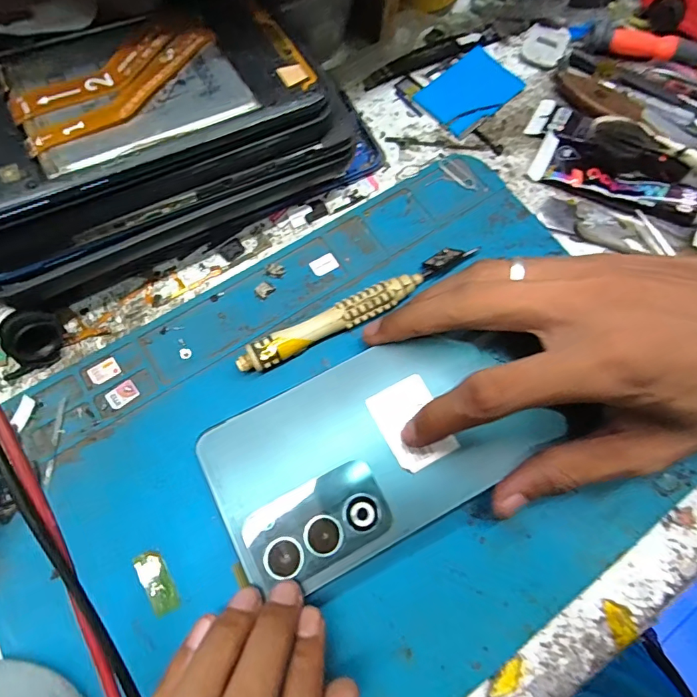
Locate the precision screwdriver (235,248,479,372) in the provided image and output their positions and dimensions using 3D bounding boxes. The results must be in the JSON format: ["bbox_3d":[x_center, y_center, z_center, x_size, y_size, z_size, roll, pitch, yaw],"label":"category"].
[{"bbox_3d":[0.006,-0.018,0.204,0.120,0.013,0.011,-27,74,-11],"label":"precision screwdriver"}]

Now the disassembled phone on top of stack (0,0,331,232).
[{"bbox_3d":[-0.090,-0.093,0.165,0.150,0.010,0.075,-30,75,-15],"label":"disassembled phone on top of stack"}]

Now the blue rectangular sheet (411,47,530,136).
[{"bbox_3d":[0.073,-0.155,0.259,0.061,0.004,0.039,-40,77,-14],"label":"blue rectangular sheet"}]

